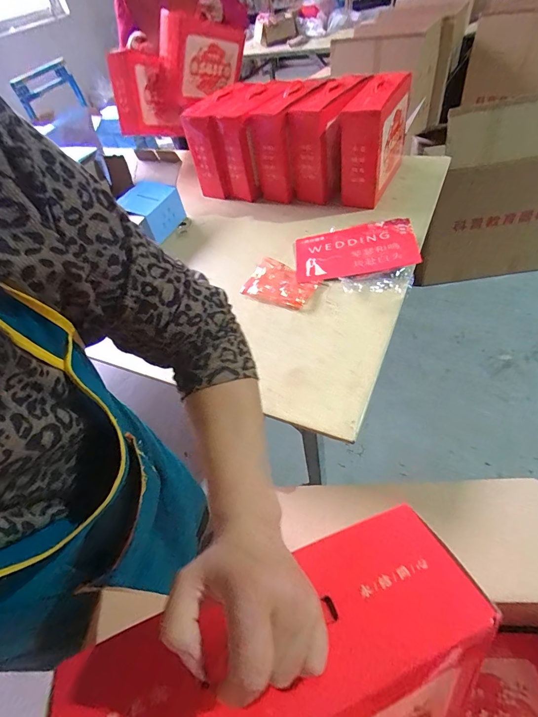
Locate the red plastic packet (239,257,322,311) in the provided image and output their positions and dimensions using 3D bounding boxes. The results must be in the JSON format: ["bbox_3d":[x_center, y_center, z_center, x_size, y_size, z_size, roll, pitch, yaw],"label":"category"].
[{"bbox_3d":[0.029,-0.203,0.981,0.191,0.011,0.159,19,54,25],"label":"red plastic packet"}]

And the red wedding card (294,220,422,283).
[{"bbox_3d":[0.235,-0.300,1.020,0.322,0.027,0.207,-9,55,14],"label":"red wedding card"}]

